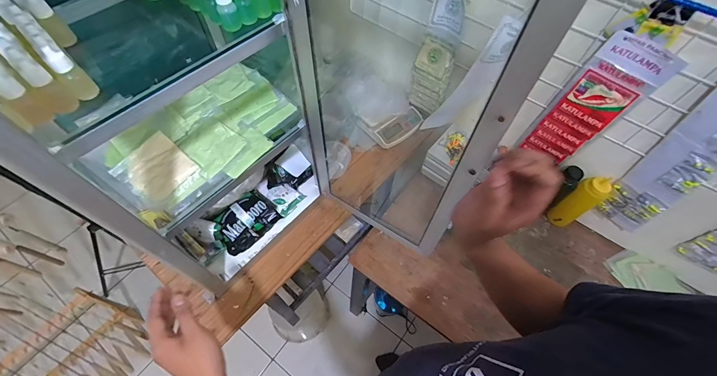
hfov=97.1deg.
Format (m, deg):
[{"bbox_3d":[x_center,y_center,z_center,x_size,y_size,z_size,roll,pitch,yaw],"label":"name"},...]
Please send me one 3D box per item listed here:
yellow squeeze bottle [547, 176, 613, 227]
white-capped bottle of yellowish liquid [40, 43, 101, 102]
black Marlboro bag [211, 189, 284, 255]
[{"bbox_3d":[0.554,0.040,0.808,0.058,0.179,0.059,1,60,-3],"label":"yellow squeeze bottle"},{"bbox_3d":[-0.289,-0.114,0.319,0.023,0.058,0.018,-40,69,-23],"label":"white-capped bottle of yellowish liquid"},{"bbox_3d":[-0.243,0.070,0.685,0.129,0.059,0.083,-38,69,-22],"label":"black Marlboro bag"}]

